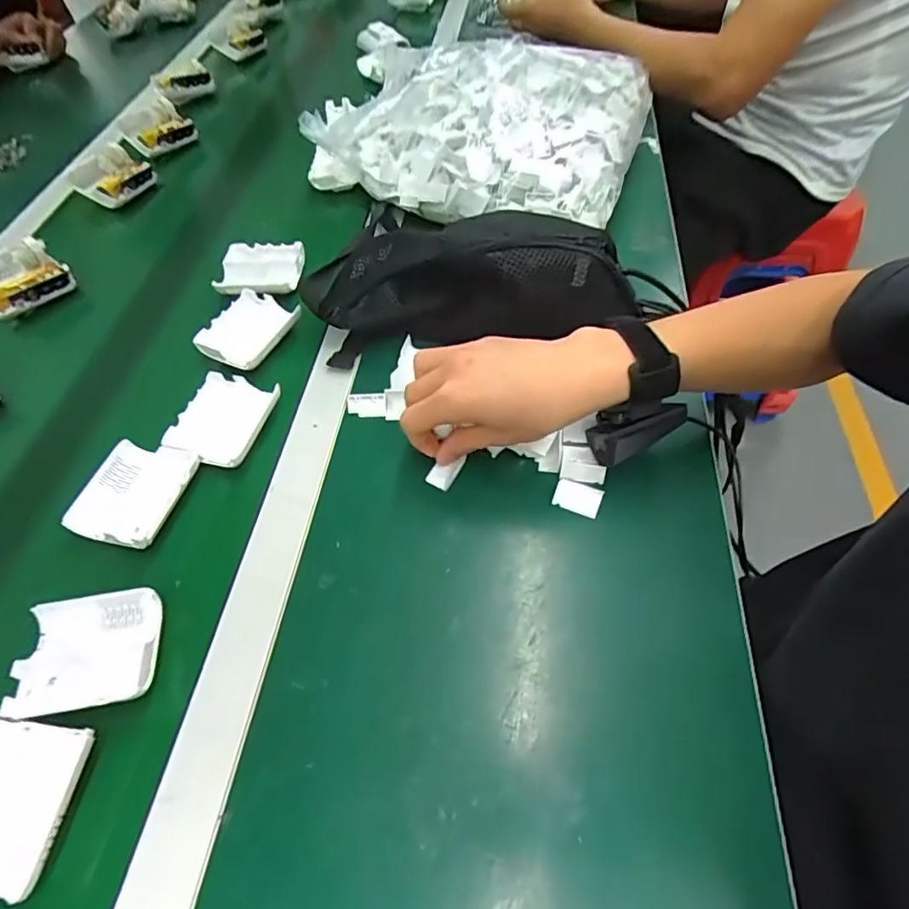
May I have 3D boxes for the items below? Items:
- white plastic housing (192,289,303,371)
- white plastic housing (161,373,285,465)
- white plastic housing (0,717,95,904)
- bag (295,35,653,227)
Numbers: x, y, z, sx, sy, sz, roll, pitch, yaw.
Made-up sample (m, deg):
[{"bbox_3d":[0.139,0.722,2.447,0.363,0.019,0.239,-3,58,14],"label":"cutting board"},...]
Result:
[{"bbox_3d":[-0.195,-0.122,0.525,0.078,0.012,0.084,23,57,18],"label":"white plastic housing"},{"bbox_3d":[-0.192,-0.030,0.465,0.066,0.016,0.078,13,55,11],"label":"white plastic housing"},{"bbox_3d":[-0.248,0.193,0.310,0.065,0.014,0.079,4,53,5],"label":"white plastic housing"},{"bbox_3d":[0.045,-0.400,0.659,0.332,0.107,0.292,16,53,15],"label":"bag"}]

